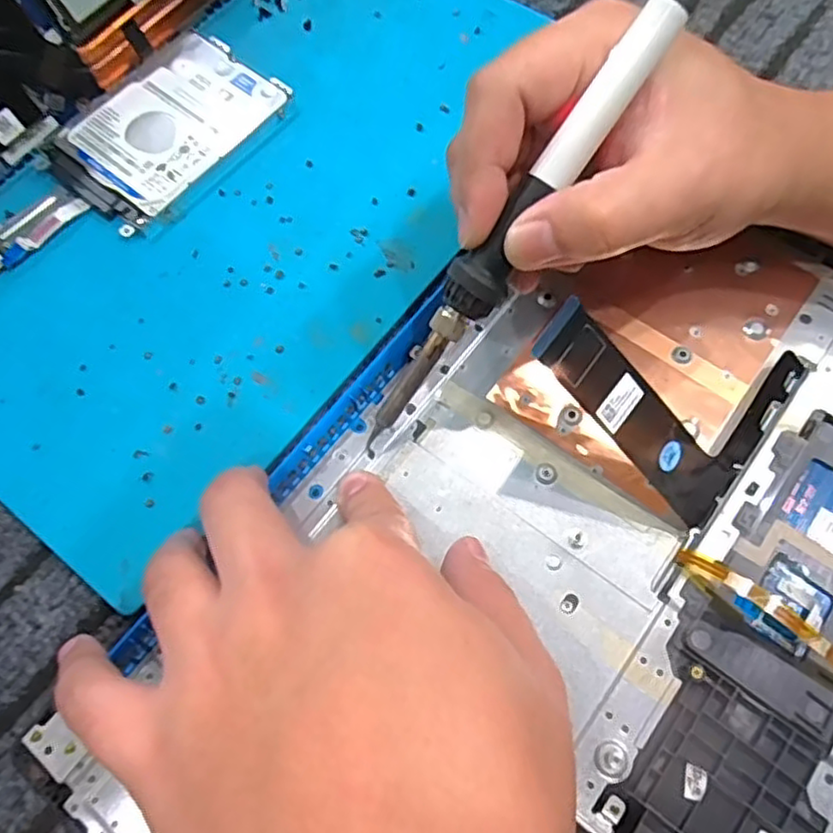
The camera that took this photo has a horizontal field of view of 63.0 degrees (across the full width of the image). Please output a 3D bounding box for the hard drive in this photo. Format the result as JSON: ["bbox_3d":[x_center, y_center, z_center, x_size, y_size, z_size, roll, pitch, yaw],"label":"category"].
[{"bbox_3d":[-0.121,-0.143,0.334,0.071,0.010,0.109,37,74,16],"label":"hard drive"}]

